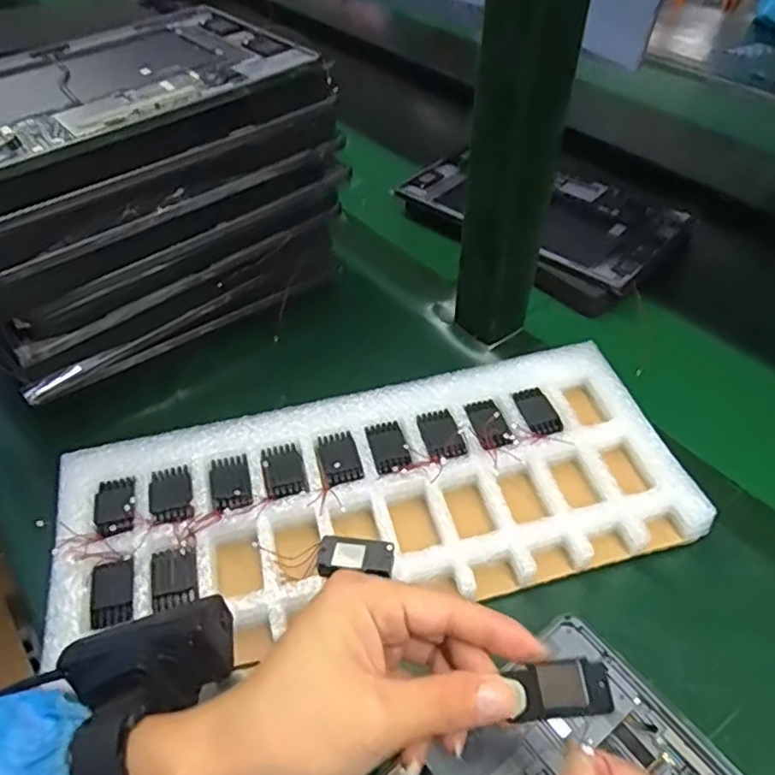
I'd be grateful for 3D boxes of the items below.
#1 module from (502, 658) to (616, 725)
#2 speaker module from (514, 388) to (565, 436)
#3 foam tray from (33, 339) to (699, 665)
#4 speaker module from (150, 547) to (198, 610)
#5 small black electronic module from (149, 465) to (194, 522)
[{"bbox_3d":[0.065,0.113,0.234,0.035,0.004,0.019,-14,74,14],"label":"module"},{"bbox_3d":[0.102,0.016,0.427,0.023,0.005,0.043,-10,46,-11],"label":"speaker module"},{"bbox_3d":[-0.010,0.063,0.388,0.364,0.032,0.155,-10,46,-11],"label":"foam tray"},{"bbox_3d":[-0.119,0.105,0.352,0.025,0.008,0.034,-8,45,-9],"label":"speaker module"},{"bbox_3d":[-0.134,0.065,0.391,0.025,0.008,0.043,-12,46,-13],"label":"small black electronic module"}]

